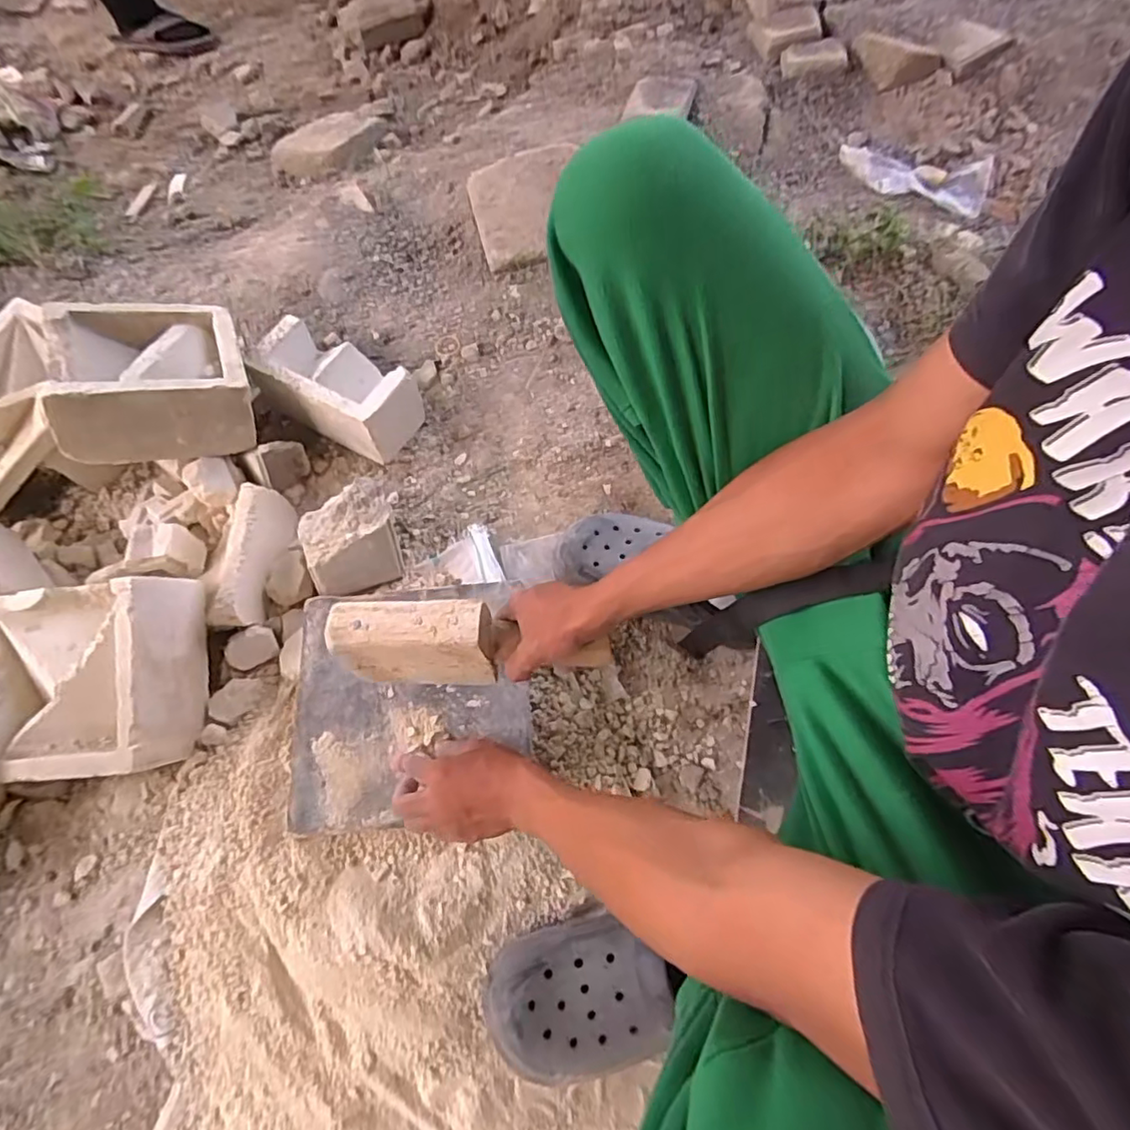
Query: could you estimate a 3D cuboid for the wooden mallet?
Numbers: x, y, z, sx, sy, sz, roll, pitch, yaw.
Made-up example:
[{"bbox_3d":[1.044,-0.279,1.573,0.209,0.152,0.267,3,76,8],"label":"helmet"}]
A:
[{"bbox_3d":[-0.088,0.076,0.562,0.251,0.096,0.061,4,69,-1],"label":"wooden mallet"}]

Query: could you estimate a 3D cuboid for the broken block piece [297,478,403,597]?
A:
[{"bbox_3d":[-0.258,-0.028,0.725,0.118,0.086,0.101,-25,70,-9],"label":"broken block piece"}]

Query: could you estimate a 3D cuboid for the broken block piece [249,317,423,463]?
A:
[{"bbox_3d":[-0.312,-0.237,0.808,0.195,0.096,0.105,26,71,10],"label":"broken block piece"}]

